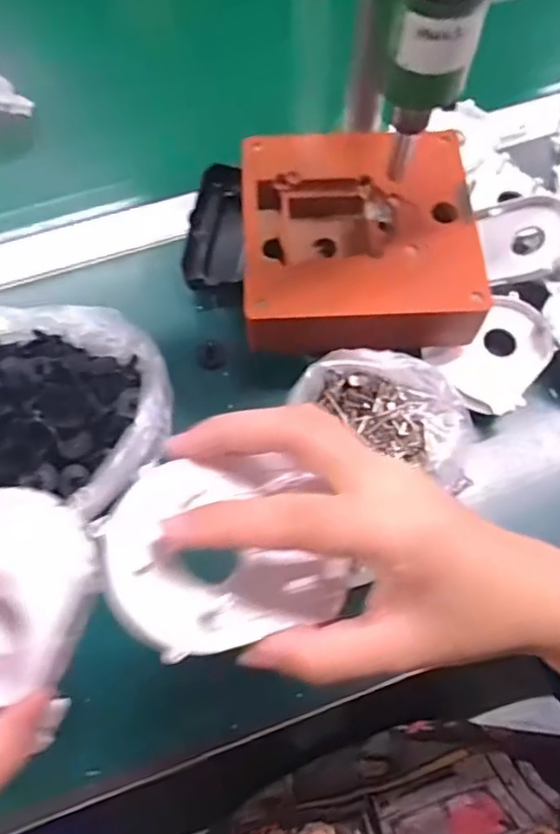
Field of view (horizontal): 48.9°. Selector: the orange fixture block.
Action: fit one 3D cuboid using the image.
[{"bbox_3d":[0.051,-0.118,0.422,0.151,0.056,0.155,-2,66,-1],"label":"orange fixture block"}]

